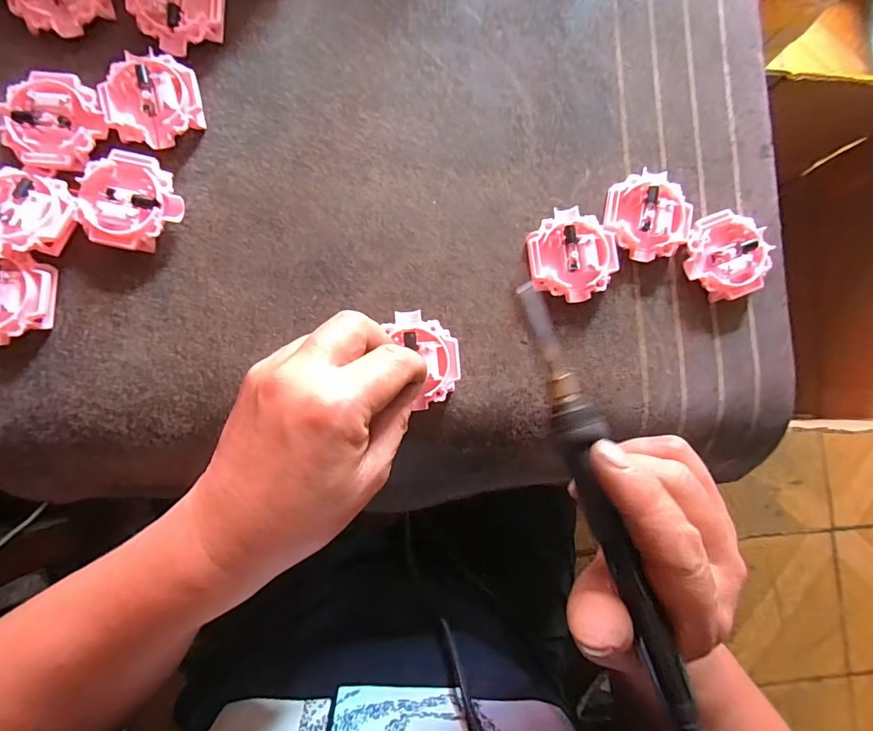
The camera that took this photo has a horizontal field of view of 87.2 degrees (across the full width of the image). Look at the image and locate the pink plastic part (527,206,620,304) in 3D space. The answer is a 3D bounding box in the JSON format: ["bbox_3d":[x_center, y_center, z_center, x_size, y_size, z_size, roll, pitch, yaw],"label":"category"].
[{"bbox_3d":[0.081,-0.066,0.278,0.053,0.015,0.054,0,87,-5],"label":"pink plastic part"}]

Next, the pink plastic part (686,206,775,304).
[{"bbox_3d":[0.180,-0.068,0.287,0.050,0.016,0.052,-20,88,-6],"label":"pink plastic part"}]

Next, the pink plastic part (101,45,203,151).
[{"bbox_3d":[-0.163,-0.151,0.263,0.051,0.011,0.051,-9,87,-5],"label":"pink plastic part"}]

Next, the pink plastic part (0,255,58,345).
[{"bbox_3d":[-0.236,-0.035,0.247,0.048,0.014,0.046,4,86,-5],"label":"pink plastic part"}]

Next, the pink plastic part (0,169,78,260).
[{"bbox_3d":[-0.225,-0.082,0.248,0.049,0.018,0.049,0,87,-5],"label":"pink plastic part"}]

